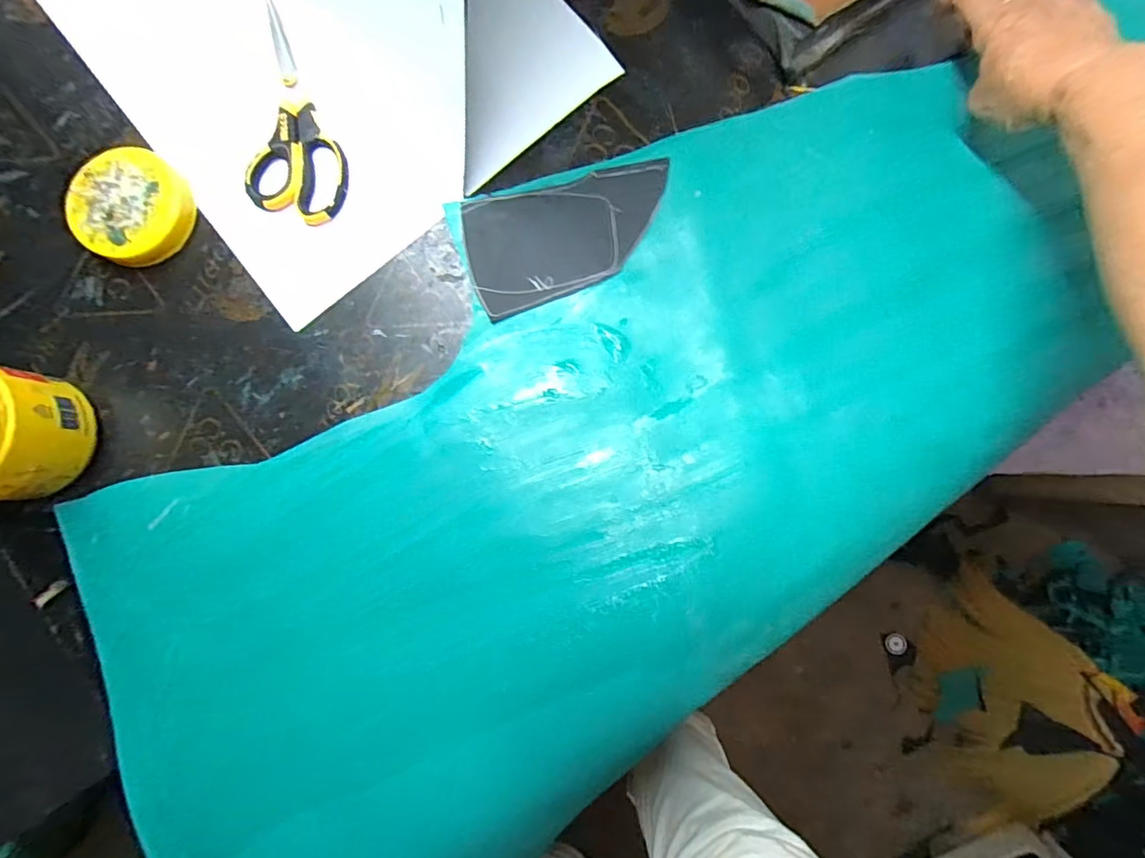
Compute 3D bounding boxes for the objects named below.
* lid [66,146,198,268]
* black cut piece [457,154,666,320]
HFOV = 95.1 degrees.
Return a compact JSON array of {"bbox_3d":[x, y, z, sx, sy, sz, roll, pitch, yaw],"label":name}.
[{"bbox_3d":[-0.345,-0.175,0.410,0.080,0.026,0.086,0,84,2],"label":"lid"},{"bbox_3d":[-0.001,-0.152,0.417,0.163,0.005,0.092,-14,87,1],"label":"black cut piece"}]

